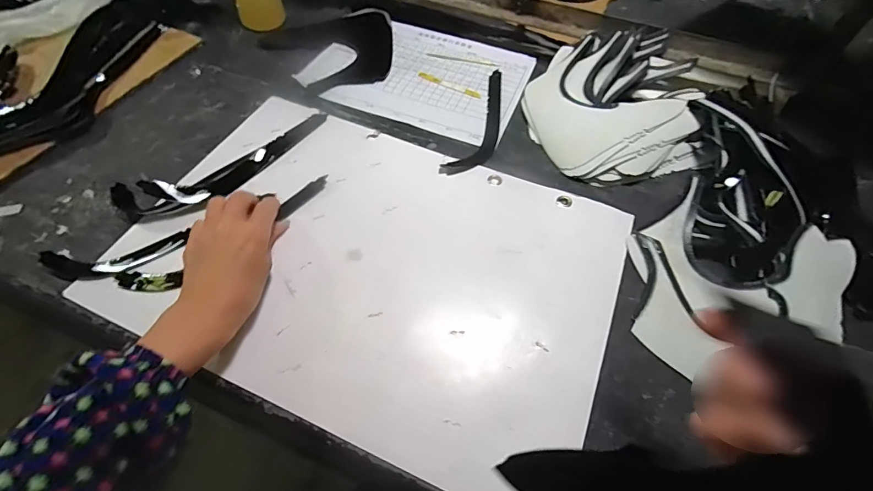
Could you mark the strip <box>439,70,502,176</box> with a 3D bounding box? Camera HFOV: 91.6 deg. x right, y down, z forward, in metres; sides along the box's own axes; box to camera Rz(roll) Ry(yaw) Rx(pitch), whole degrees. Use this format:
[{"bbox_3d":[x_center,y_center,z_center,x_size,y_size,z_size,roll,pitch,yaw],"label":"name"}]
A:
[{"bbox_3d":[0.064,-0.161,0.545,0.047,0.004,0.217,18,57,11],"label":"strip"}]

